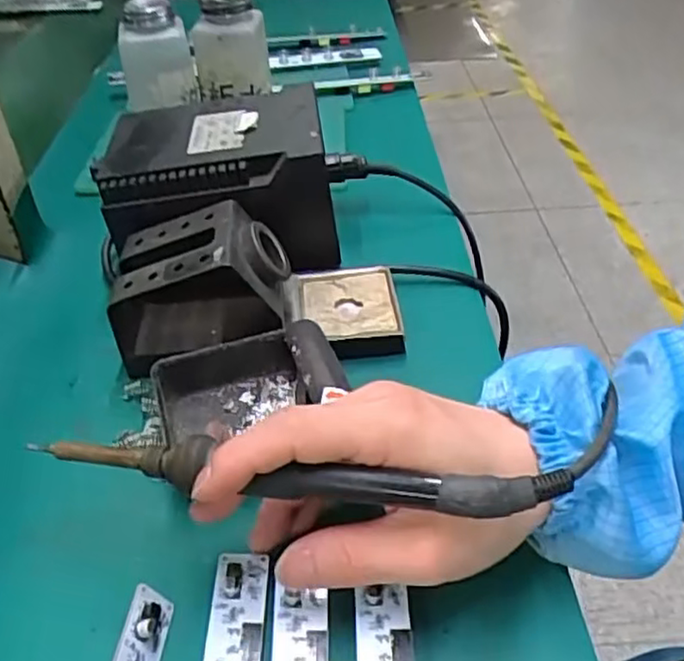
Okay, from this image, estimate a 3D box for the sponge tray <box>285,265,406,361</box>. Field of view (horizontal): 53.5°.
[{"bbox_3d":[0.002,-0.011,0.418,0.067,0.016,0.071,-8,40,-6],"label":"sponge tray"}]

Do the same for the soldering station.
[{"bbox_3d":[-0.081,-0.097,0.459,0.144,0.086,0.123,-7,40,-6],"label":"soldering station"}]

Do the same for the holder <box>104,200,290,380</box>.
[{"bbox_3d":[-0.081,-0.025,0.396,0.098,0.073,0.074,-8,40,-7],"label":"holder"}]

